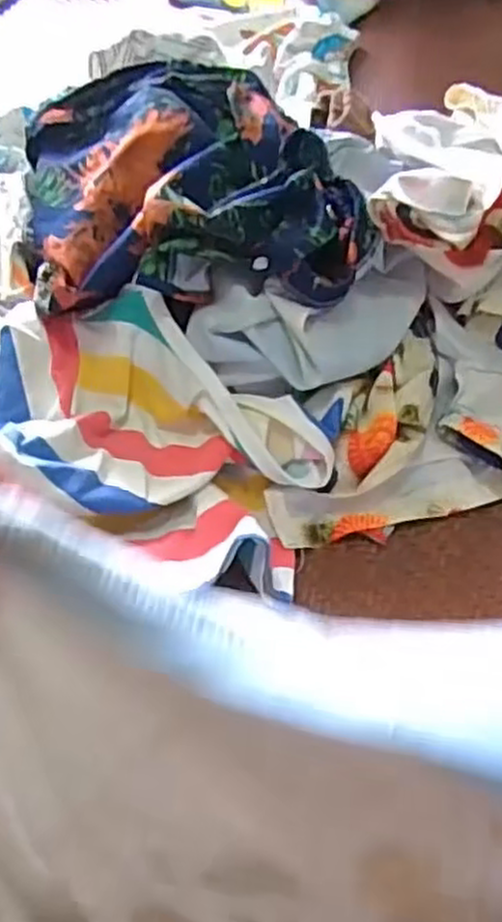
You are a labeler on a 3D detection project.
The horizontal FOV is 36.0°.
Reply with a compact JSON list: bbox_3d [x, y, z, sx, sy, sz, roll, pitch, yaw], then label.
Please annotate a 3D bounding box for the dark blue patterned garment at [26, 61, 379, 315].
[{"bbox_3d":[-0.044,-0.204,0.562,0.240,0.073,0.236,-4,50,0],"label":"dark blue patterned garment"}]

